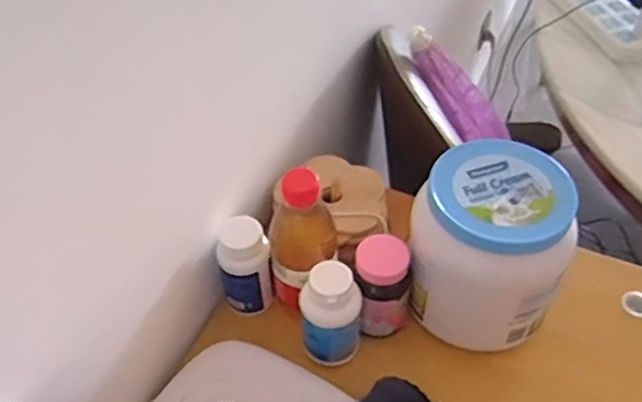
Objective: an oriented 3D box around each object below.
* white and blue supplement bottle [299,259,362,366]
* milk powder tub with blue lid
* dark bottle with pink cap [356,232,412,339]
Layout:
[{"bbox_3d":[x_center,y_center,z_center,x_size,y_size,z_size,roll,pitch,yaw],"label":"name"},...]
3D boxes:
[{"bbox_3d":[0.011,0.102,0.566,0.055,0.104,0.052,-1,47,1],"label":"white and blue supplement bottle"},{"bbox_3d":[0.153,0.051,0.587,0.130,0.169,0.135,-1,47,1],"label":"milk powder tub with blue lid"},{"bbox_3d":[0.060,0.080,0.591,0.054,0.098,0.051,-2,47,1],"label":"dark bottle with pink cap"}]

